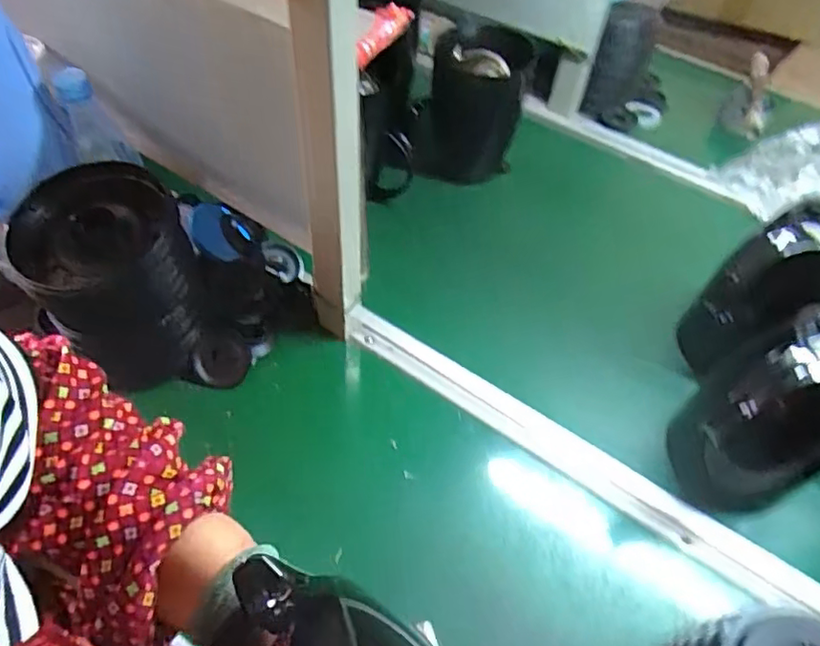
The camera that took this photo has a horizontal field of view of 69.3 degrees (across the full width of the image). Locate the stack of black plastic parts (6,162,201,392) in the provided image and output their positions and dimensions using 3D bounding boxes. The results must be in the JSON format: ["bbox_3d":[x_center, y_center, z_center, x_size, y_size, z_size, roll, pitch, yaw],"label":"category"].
[{"bbox_3d":[-0.281,-0.044,0.569,0.135,0.153,0.144,-32,61,-26],"label":"stack of black plastic parts"}]

